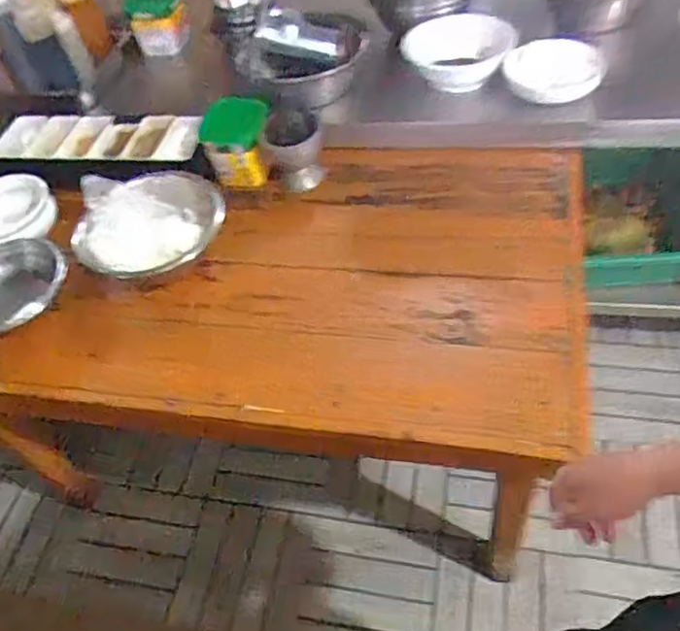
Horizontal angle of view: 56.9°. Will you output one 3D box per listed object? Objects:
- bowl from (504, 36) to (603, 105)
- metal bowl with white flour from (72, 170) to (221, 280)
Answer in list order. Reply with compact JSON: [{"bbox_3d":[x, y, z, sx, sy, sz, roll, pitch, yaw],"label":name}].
[{"bbox_3d":[0.427,-0.501,1.245,0.183,0.060,0.184,-2,50,2],"label":"bowl"},{"bbox_3d":[-0.335,-0.163,1.130,0.236,0.103,0.217,-5,50,6],"label":"metal bowl with white flour"}]

